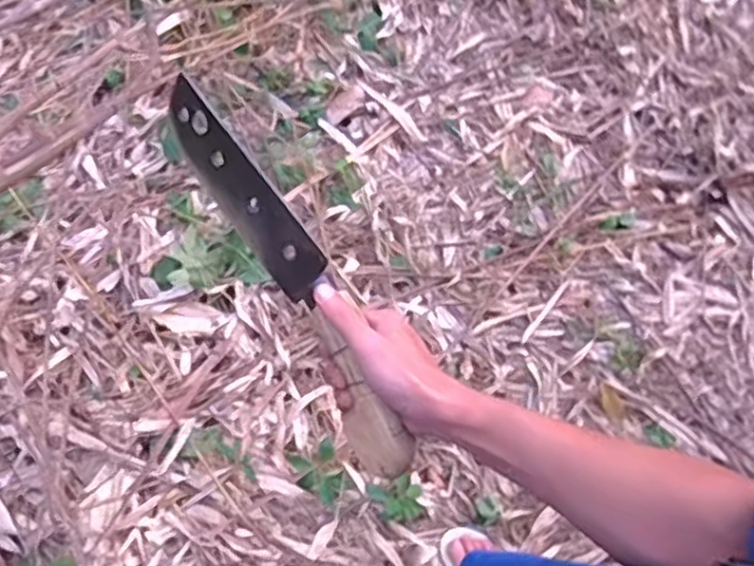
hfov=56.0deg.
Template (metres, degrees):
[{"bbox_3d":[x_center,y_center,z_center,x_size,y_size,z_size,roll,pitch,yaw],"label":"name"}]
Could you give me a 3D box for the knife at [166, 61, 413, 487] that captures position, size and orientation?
[{"bbox_3d":[-0.070,-0.013,0.597,0.030,0.070,0.367,-23,80,-44],"label":"knife"}]

